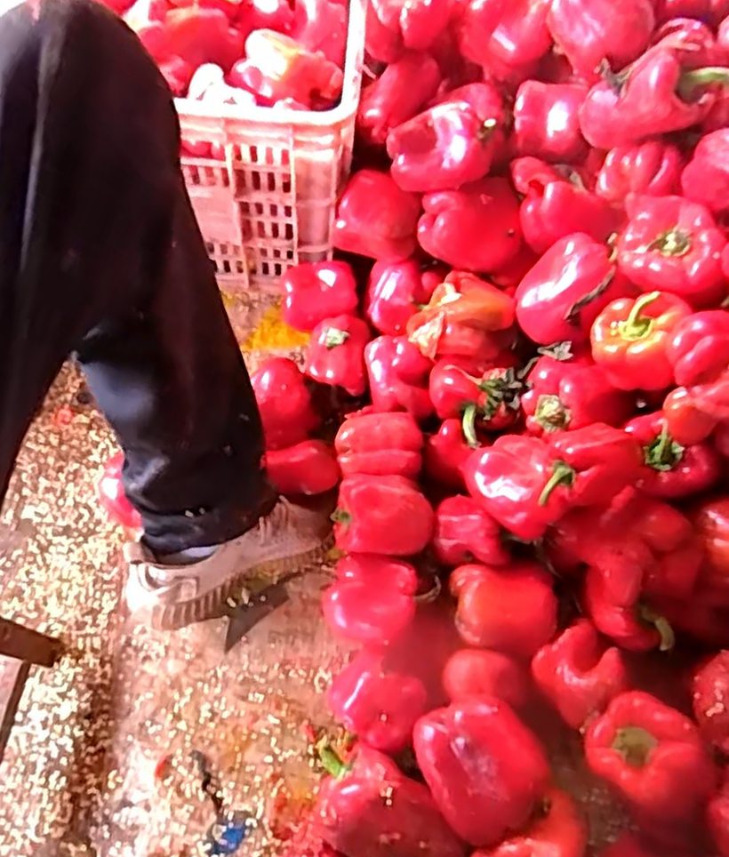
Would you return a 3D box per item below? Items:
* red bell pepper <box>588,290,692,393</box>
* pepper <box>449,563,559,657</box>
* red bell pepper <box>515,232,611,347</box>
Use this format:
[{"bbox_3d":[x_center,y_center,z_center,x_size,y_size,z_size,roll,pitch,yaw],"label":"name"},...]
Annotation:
[{"bbox_3d":[0.259,-0.082,0.623,0.081,0.078,0.075,25,67,8],"label":"red bell pepper"},{"bbox_3d":[0.137,0.178,0.649,0.088,0.062,0.083,-1,66,-4],"label":"pepper"},{"bbox_3d":[0.216,-0.139,0.688,0.067,0.103,0.095,29,32,-37],"label":"red bell pepper"}]

